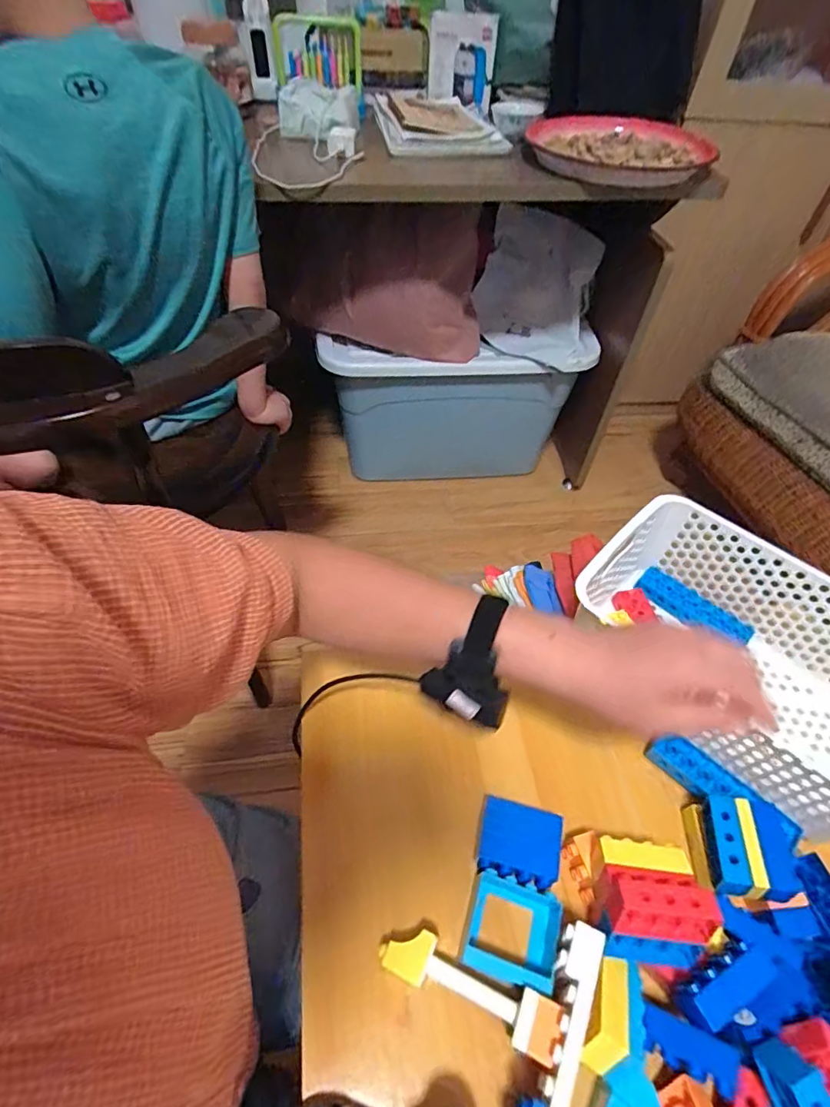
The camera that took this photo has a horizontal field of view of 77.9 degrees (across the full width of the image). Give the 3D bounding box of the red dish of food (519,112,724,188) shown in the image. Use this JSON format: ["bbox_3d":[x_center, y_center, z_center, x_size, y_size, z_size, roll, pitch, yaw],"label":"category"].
[{"bbox_3d":[0.339,-0.679,0.859,0.284,0.038,0.261,1,51,-1],"label":"red dish of food"}]

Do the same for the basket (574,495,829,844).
[{"bbox_3d":[0.321,0.099,0.507,0.204,0.117,0.305,-37,61,-27],"label":"basket"}]

